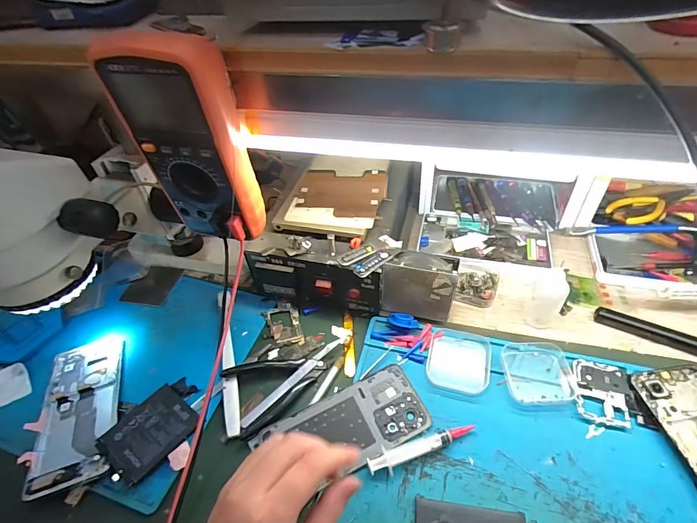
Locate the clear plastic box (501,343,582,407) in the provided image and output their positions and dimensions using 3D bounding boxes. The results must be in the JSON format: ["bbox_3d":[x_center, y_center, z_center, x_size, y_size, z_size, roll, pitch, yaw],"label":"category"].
[{"bbox_3d":[0.195,0.114,0.387,0.067,0.014,0.068,-6,45,0],"label":"clear plastic box"}]

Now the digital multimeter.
[{"bbox_3d":[-0.128,-0.092,0.311,0.087,0.169,0.046,2,46,8],"label":"digital multimeter"}]

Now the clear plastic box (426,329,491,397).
[{"bbox_3d":[0.119,0.105,0.403,0.064,0.013,0.072,7,47,13],"label":"clear plastic box"}]

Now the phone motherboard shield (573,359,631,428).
[{"bbox_3d":[0.252,0.128,0.372,0.047,0.005,0.069,14,49,19],"label":"phone motherboard shield"}]

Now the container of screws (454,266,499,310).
[{"bbox_3d":[0.164,0.029,0.477,0.049,0.018,0.053,11,48,16],"label":"container of screws"}]

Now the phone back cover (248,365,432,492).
[{"bbox_3d":[-0.001,0.162,0.362,0.159,0.010,0.074,-22,48,-16],"label":"phone back cover"}]

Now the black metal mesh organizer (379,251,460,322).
[{"bbox_3d":[0.079,0.030,0.429,0.081,0.084,0.029,4,46,10],"label":"black metal mesh organizer"}]

